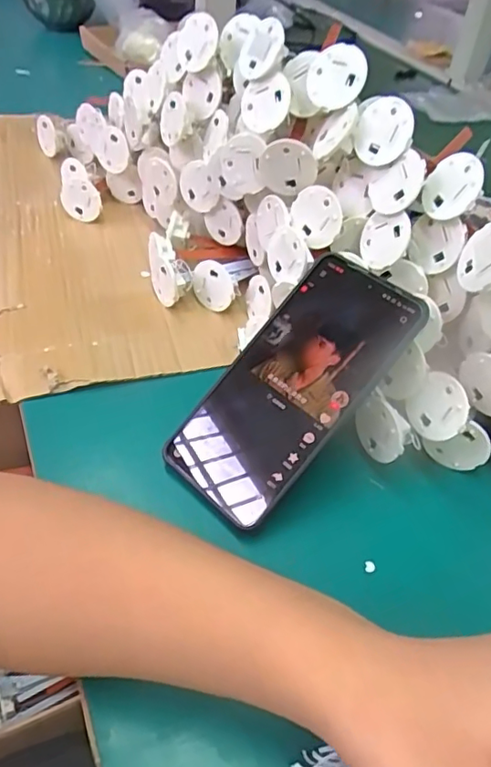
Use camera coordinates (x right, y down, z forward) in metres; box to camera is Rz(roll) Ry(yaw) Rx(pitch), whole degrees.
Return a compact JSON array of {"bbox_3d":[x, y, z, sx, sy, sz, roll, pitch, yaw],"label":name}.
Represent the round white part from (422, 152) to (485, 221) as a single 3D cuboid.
[{"bbox_3d":[0.121,-0.115,0.329,0.005,0.037,0.033,2,29,-41],"label":"round white part"}]

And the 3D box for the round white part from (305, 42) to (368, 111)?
[{"bbox_3d":[0.058,-0.195,0.357,0.036,0.039,0.009,27,23,20],"label":"round white part"}]

